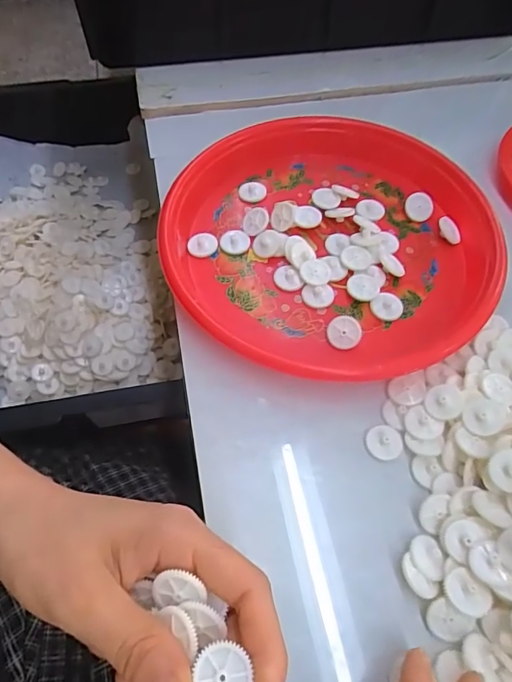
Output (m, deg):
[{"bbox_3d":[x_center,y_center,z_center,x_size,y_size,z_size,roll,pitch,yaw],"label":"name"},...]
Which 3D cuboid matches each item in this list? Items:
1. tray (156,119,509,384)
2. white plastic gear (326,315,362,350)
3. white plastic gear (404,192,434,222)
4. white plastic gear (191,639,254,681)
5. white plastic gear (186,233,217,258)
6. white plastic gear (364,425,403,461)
[{"bbox_3d":[0.055,-0.078,0.332,0.227,0.028,0.237,29,63,14],"label":"tray"},{"bbox_3d":[0.058,-0.005,0.299,0.022,0.004,0.021,4,99,8],"label":"white plastic gear"},{"bbox_3d":[0.128,-0.105,0.359,0.021,0.004,0.022,0,89,9],"label":"white plastic gear"},{"bbox_3d":[-0.012,0.119,0.160,0.019,0.004,0.022,-5,61,-5],"label":"white plastic gear"},{"bbox_3d":[-0.040,-0.071,0.341,0.021,0.004,0.020,0,60,-2],"label":"white plastic gear"},{"bbox_3d":[0.075,0.059,0.267,0.021,0.004,0.019,-6,61,-5],"label":"white plastic gear"}]

